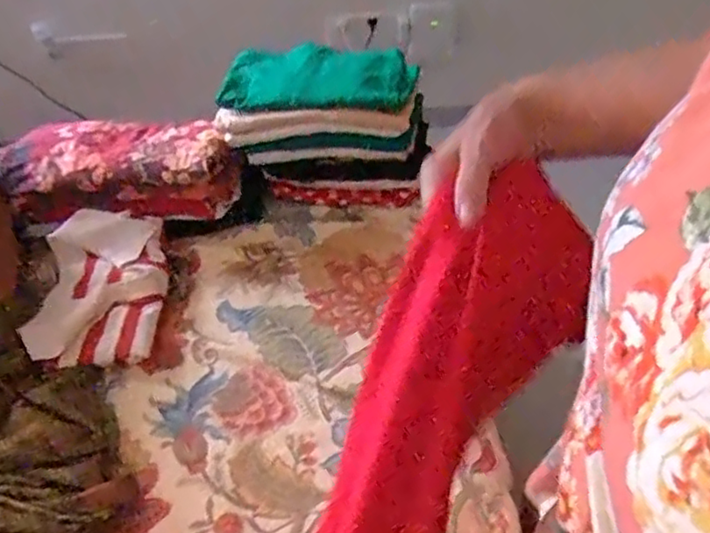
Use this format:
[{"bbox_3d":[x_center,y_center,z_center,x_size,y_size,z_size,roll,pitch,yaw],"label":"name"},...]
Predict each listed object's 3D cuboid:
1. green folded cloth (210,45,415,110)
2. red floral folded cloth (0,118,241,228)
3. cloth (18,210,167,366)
[{"bbox_3d":[-0.052,-0.265,0.907,0.269,0.035,0.119,-1,45,3],"label":"green folded cloth"},{"bbox_3d":[-0.340,-0.140,0.950,0.339,0.102,0.173,-5,47,-4],"label":"red floral folded cloth"},{"bbox_3d":[-0.326,0.028,0.837,0.151,0.071,0.203,-4,45,0],"label":"cloth"}]

